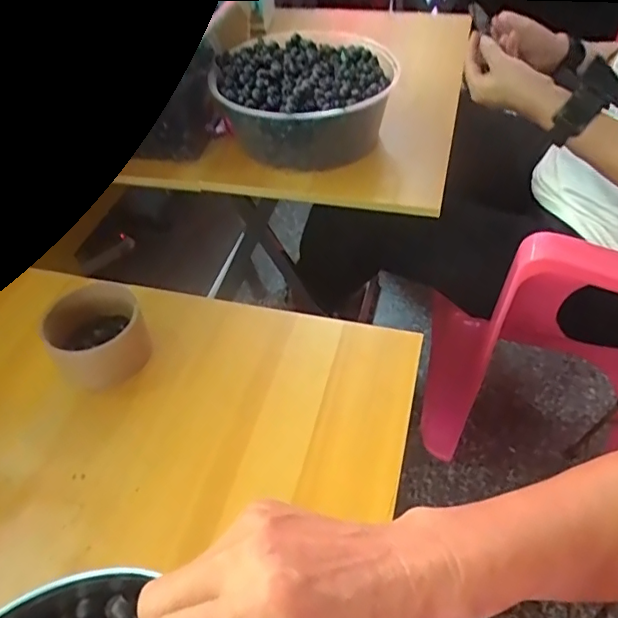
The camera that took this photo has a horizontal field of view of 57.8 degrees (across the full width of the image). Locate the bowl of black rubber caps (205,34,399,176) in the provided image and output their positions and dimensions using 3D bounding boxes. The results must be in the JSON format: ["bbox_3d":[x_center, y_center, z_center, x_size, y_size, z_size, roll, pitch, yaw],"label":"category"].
[{"bbox_3d":[-0.003,-0.273,0.749,0.215,0.101,0.221,9,47,10],"label":"bowl of black rubber caps"}]

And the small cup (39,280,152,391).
[{"bbox_3d":[-0.188,0.023,0.498,0.079,0.054,0.076,0,46,0],"label":"small cup"}]

